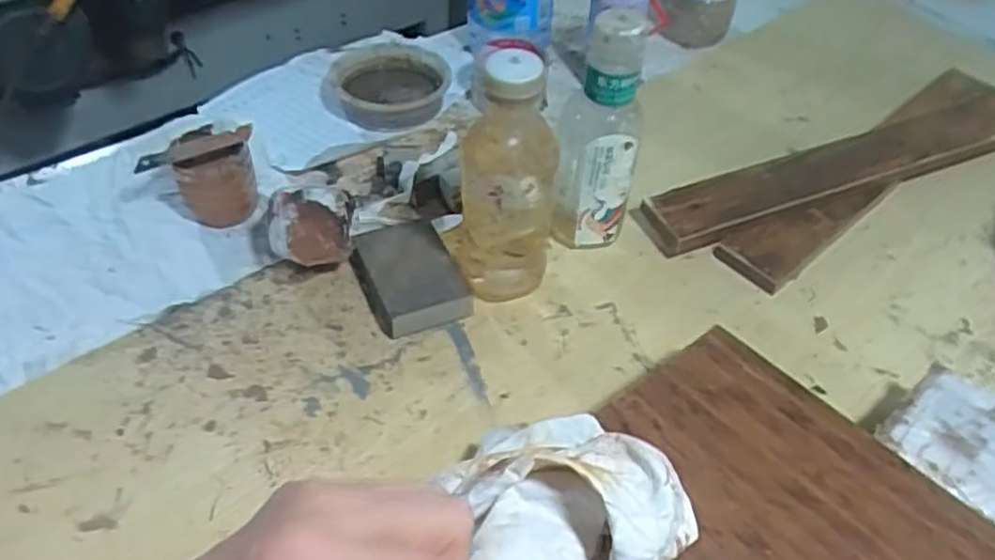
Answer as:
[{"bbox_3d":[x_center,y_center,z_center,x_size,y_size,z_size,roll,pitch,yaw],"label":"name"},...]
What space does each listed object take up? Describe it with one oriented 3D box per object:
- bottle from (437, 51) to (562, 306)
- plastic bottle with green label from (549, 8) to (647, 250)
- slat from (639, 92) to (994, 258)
[{"bbox_3d":[0.004,-0.076,0.561,0.079,0.212,0.080,3,48,-1],"label":"bottle"},{"bbox_3d":[0.082,-0.115,0.606,0.064,0.208,0.060,11,48,5],"label":"plastic bottle with green label"},{"bbox_3d":[0.338,-0.110,0.720,0.432,0.022,0.063,-18,55,-18],"label":"slat"}]

